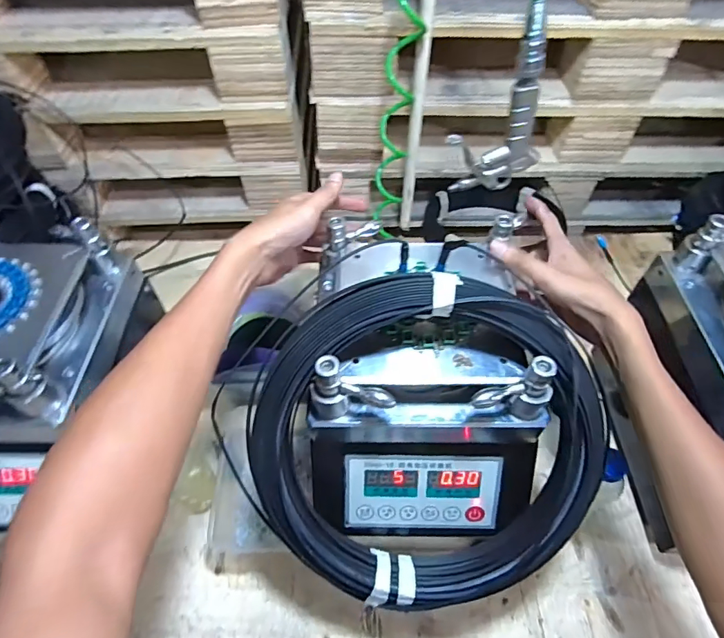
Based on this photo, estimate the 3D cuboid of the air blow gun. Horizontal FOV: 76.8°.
[{"bbox_3d":[0.139,-0.186,0.470,0.094,0.111,0.021,-8,54,-5],"label":"air blow gun"}]

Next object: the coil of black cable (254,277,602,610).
[{"bbox_3d":[0.057,0.108,0.418,0.292,0.056,0.304,0,100,2],"label":"coil of black cable"}]

